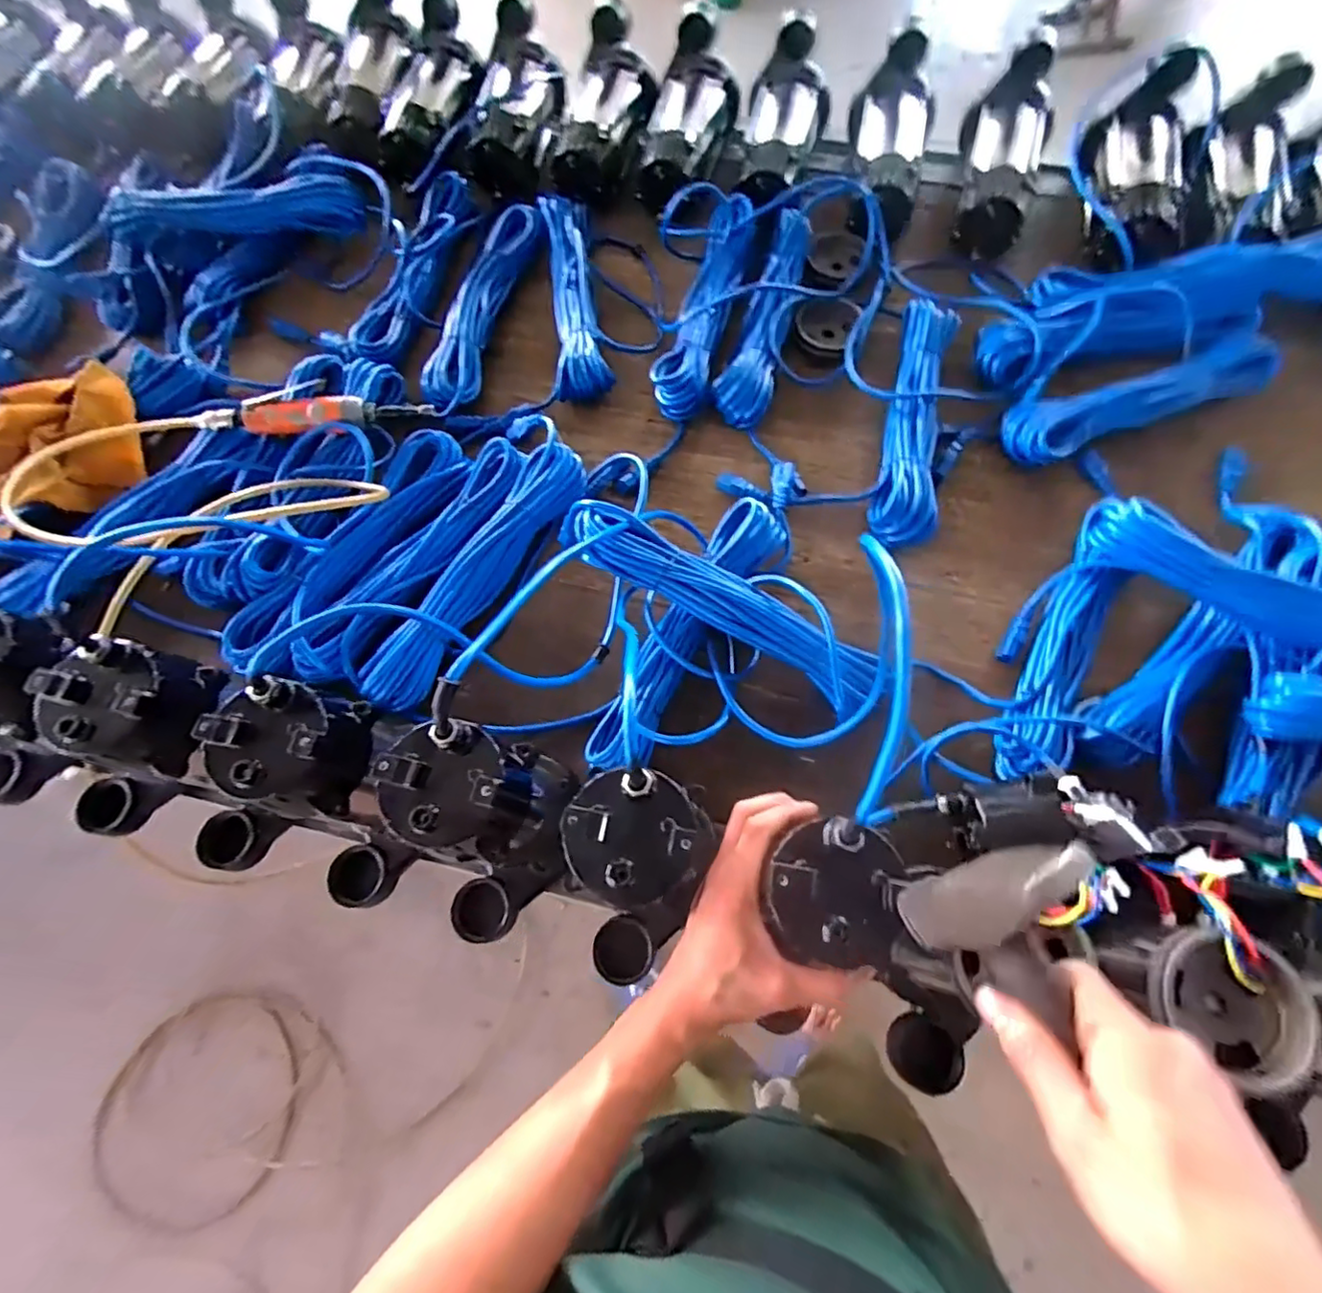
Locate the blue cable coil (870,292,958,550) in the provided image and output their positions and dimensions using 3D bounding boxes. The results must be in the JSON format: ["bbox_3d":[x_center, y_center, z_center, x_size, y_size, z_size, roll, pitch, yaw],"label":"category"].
[{"bbox_3d":[0.303,-0.270,0.752,0.073,0.053,0.339,12,70,7],"label":"blue cable coil"}]

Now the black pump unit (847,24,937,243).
[{"bbox_3d":[0.311,-0.697,0.861,0.121,0.109,0.275,13,71,8],"label":"black pump unit"}]

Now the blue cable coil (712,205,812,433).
[{"bbox_3d":[0.139,-0.430,0.813,0.070,0.041,0.336,15,71,9],"label":"blue cable coil"}]

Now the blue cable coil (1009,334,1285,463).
[{"bbox_3d":[0.572,-0.299,0.735,0.343,0.037,0.081,-18,69,-4],"label":"blue cable coil"}]

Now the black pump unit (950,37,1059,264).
[{"bbox_3d":[0.462,-0.678,0.848,0.116,0.110,0.245,20,72,10],"label":"black pump unit"}]

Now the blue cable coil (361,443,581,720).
[{"bbox_3d":[-0.201,-0.084,0.693,0.070,0.045,0.350,30,74,13],"label":"blue cable coil"}]

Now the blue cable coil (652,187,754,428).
[{"bbox_3d":[0.058,-0.442,0.821,0.070,0.062,0.333,14,71,8],"label":"blue cable coil"}]

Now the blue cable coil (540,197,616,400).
[{"bbox_3d":[-0.118,-0.473,0.849,0.074,0.050,0.343,-8,69,0],"label":"blue cable coil"}]

